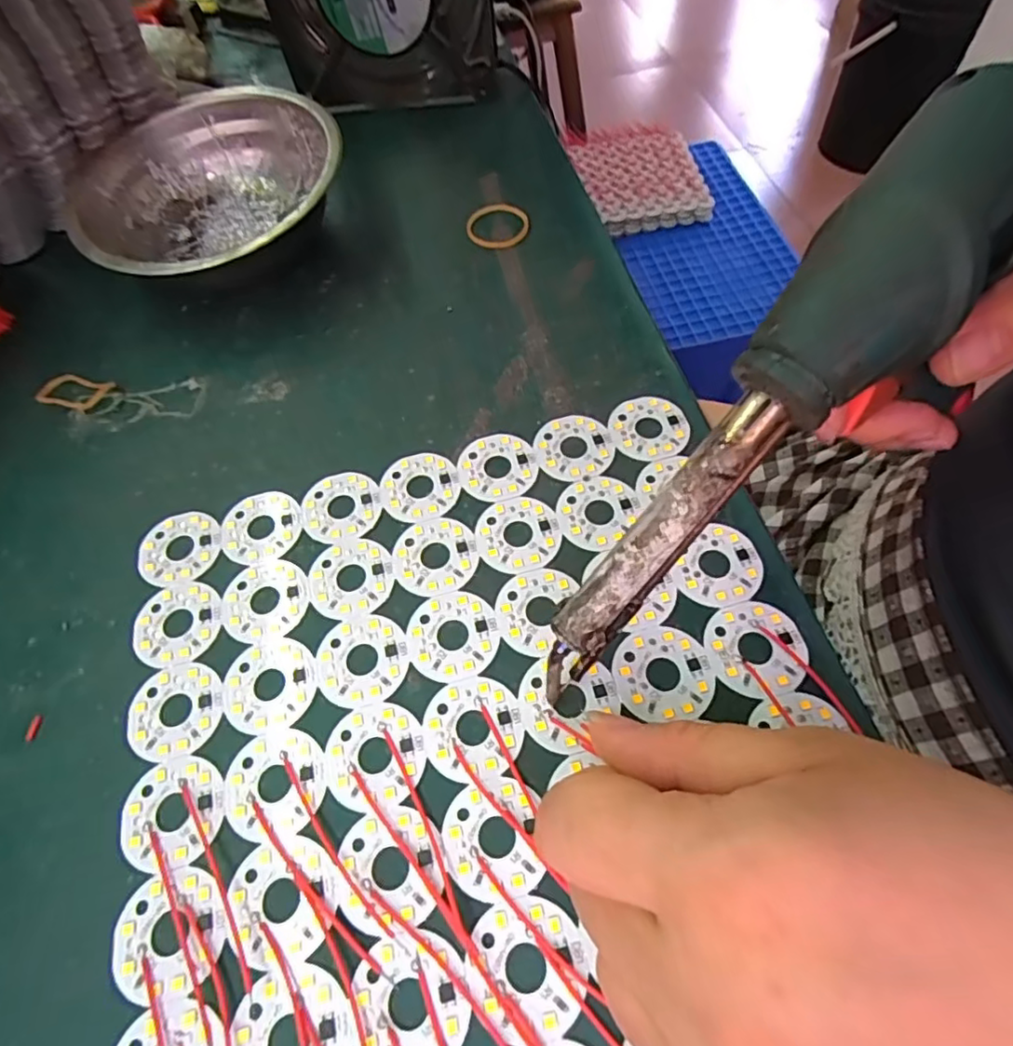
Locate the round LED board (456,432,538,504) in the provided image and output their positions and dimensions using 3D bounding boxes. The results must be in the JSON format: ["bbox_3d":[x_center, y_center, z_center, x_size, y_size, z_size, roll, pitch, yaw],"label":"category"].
[{"bbox_3d":[-0.004,-0.023,0.230,0.030,0.004,0.030,-2,61,3],"label":"round LED board"}]

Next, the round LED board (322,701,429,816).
[{"bbox_3d":[-0.040,0.070,0.181,0.028,0.004,0.029,-2,61,3],"label":"round LED board"}]

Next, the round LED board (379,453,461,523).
[{"bbox_3d":[-0.033,-0.015,0.228,0.030,0.004,0.029,-2,61,3],"label":"round LED board"}]

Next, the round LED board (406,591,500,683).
[{"bbox_3d":[-0.018,0.036,0.198,0.030,0.004,0.030,-2,61,3],"label":"round LED board"}]

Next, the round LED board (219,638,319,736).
[{"bbox_3d":[-0.078,0.052,0.194,0.031,0.004,0.030,-2,61,3],"label":"round LED board"}]

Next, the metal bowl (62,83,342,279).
[{"bbox_3d":[-0.140,-0.154,0.292,0.123,0.044,0.122,-2,61,3],"label":"metal bowl"}]

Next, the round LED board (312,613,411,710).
[{"bbox_3d":[-0.048,0.044,0.196,0.031,0.004,0.030,-2,61,3],"label":"round LED board"}]

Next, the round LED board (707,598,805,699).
[{"bbox_3d":[0.079,0.039,0.188,0.030,0.004,0.031,-2,61,3],"label":"round LED board"}]

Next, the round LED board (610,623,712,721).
[{"bbox_3d":[0.049,0.046,0.187,0.030,0.004,0.028,-2,61,3],"label":"round LED board"}]

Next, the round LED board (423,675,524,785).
[{"bbox_3d":[-0.010,0.062,0.183,0.030,0.004,0.030,-2,61,3],"label":"round LED board"}]

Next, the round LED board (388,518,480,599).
[{"bbox_3d":[-0.026,0.011,0.213,0.030,0.004,0.030,-2,61,3],"label":"round LED board"}]

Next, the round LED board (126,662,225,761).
[{"bbox_3d":[-0.107,0.060,0.192,0.030,0.004,0.029,-2,61,3],"label":"round LED board"}]

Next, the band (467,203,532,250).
[{"bbox_3d":[-0.005,-0.152,0.302,0.031,0.004,0.034,-2,61,3],"label":"band"}]

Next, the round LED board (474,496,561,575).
[{"bbox_3d":[0.004,0.003,0.215,0.030,0.004,0.030,-2,61,3],"label":"round LED board"}]

